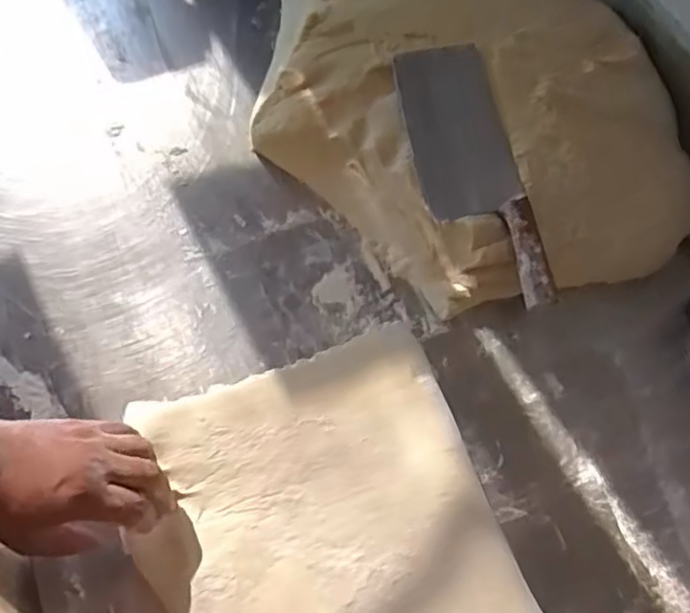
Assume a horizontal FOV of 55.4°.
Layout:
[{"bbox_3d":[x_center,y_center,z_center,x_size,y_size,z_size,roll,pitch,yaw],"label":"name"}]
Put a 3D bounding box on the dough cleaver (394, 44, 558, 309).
[{"bbox_3d":[0.134,-0.146,0.697,0.094,0.034,0.324,-7,63,-7],"label":"dough cleaver"}]

